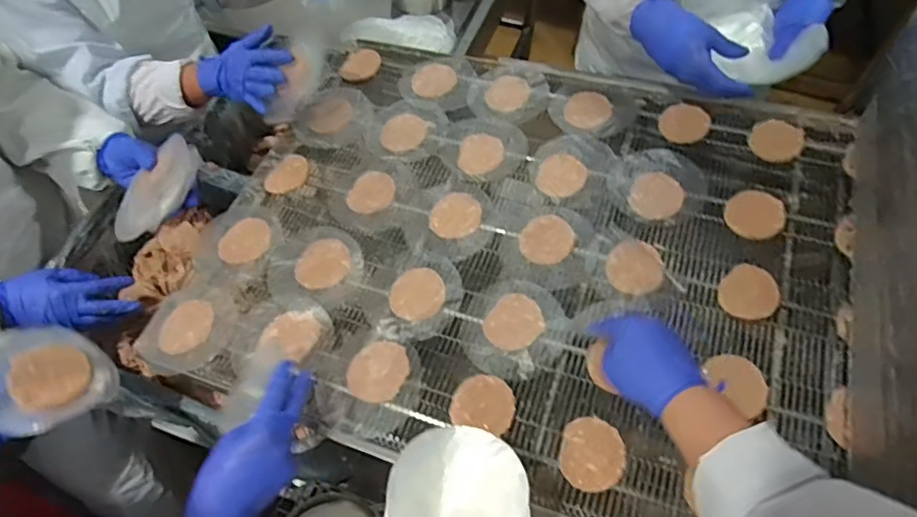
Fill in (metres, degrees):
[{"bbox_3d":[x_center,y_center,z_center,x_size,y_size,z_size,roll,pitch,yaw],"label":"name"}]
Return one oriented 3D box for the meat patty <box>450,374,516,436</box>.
[{"bbox_3d":[0.028,0.154,0.622,0.067,0.009,0.060,14,60,7],"label":"meat patty"}]

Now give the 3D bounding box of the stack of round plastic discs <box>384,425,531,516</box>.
[{"bbox_3d":[-0.001,0.217,0.489,0.120,0.032,0.151,-3,59,-2],"label":"stack of round plastic discs"}]

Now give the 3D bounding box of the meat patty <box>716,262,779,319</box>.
[{"bbox_3d":[0.334,0.039,0.662,0.073,0.007,0.061,-39,67,-21],"label":"meat patty"}]

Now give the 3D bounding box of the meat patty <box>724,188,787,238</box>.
[{"bbox_3d":[0.372,-0.057,0.718,0.071,0.007,0.067,0,59,0],"label":"meat patty"}]

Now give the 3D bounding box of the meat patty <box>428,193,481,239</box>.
[{"bbox_3d":[-0.004,-0.057,0.758,0.066,0.013,0.070,0,59,0],"label":"meat patty"}]

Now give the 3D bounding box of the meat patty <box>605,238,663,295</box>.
[{"bbox_3d":[0.211,0.009,0.691,0.064,0.005,0.071,11,60,6],"label":"meat patty"}]

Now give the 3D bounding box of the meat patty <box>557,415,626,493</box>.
[{"bbox_3d":[0.136,0.196,0.583,0.062,0.013,0.068,0,59,0],"label":"meat patty"}]

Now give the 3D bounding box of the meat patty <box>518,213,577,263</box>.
[{"bbox_3d":[0.110,-0.024,0.727,0.068,0.011,0.067,0,59,0],"label":"meat patty"}]

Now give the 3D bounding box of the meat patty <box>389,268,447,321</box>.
[{"bbox_3d":[-0.050,0.042,0.702,0.067,0.004,0.069,0,59,0],"label":"meat patty"}]

